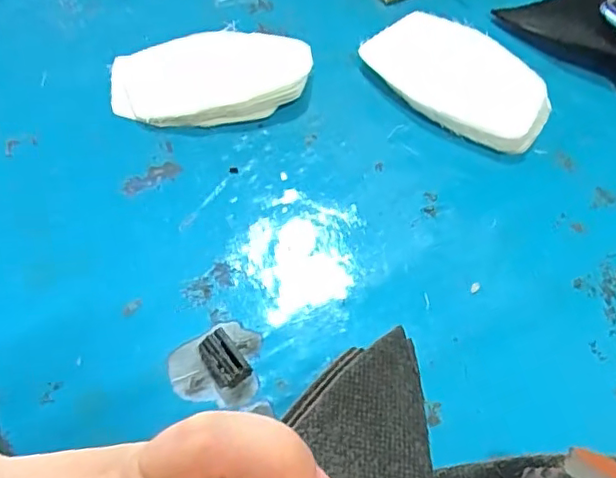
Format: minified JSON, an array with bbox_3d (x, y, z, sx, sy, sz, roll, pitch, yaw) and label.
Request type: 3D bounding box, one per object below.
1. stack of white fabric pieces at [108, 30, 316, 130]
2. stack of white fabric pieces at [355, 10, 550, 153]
[{"bbox_3d":[-0.050,-0.083,0.305,0.102,0.014,0.058,-15,59,-8],"label":"stack of white fabric pieces"},{"bbox_3d":[0.076,-0.083,0.299,0.052,0.017,0.097,-37,64,-20],"label":"stack of white fabric pieces"}]

